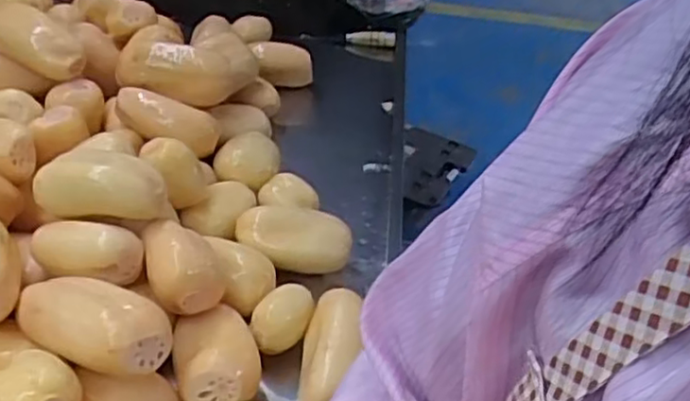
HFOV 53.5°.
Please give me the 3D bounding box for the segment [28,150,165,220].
[{"bbox_3d":[-0.258,-0.016,0.726,0.128,0.055,0.073,-3,40,-11],"label":"segment"}]

